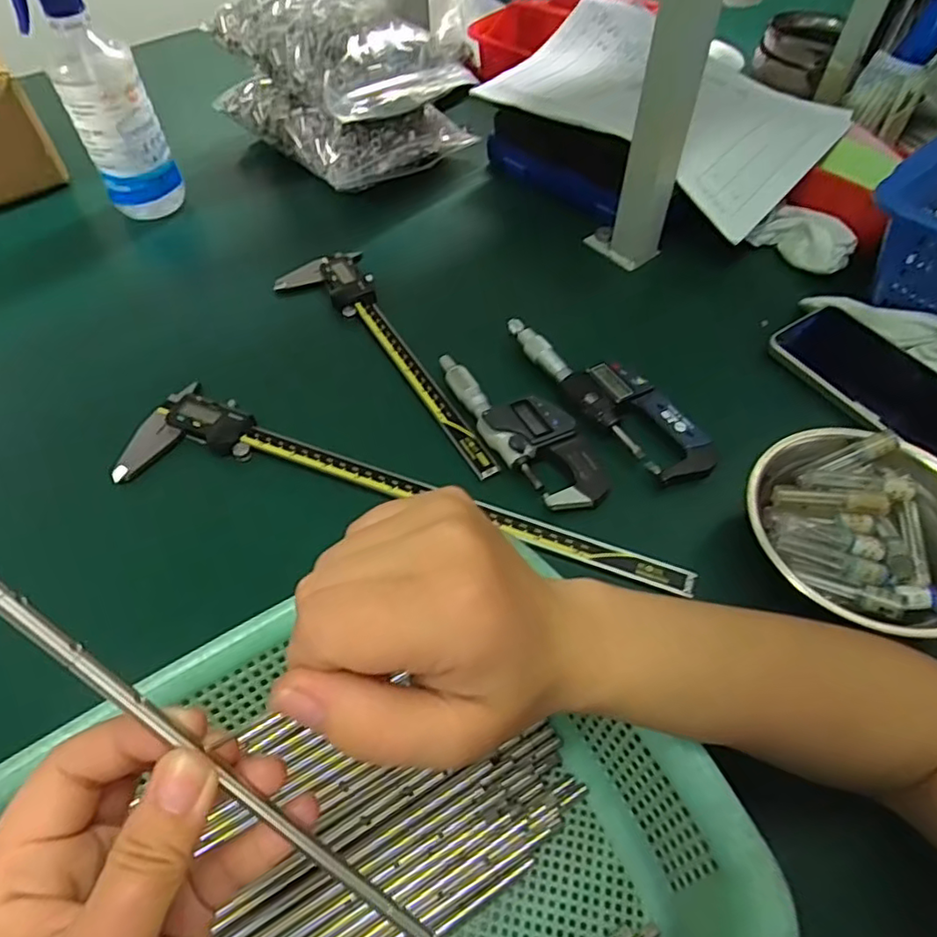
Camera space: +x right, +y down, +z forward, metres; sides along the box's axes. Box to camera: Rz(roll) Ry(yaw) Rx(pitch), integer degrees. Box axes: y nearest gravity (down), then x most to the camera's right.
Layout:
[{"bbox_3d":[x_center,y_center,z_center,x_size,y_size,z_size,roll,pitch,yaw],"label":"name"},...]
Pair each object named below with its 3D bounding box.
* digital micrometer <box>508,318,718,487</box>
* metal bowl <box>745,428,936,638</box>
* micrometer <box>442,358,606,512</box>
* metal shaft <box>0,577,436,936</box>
[{"bbox_3d":[0.097,-0.055,0.441,0.049,0.020,0.179,-30,59,-21],"label":"digital micrometer"},{"bbox_3d":[0.219,0.044,0.351,0.125,0.062,0.121,0,53,0],"label":"metal bowl"},{"bbox_3d":[0.036,-0.034,0.423,0.053,0.017,0.154,-28,58,-19],"label":"micrometer"},{"bbox_3d":[-0.066,0.095,0.180,0.192,0.004,0.006,51,59,-17],"label":"metal shaft"}]

